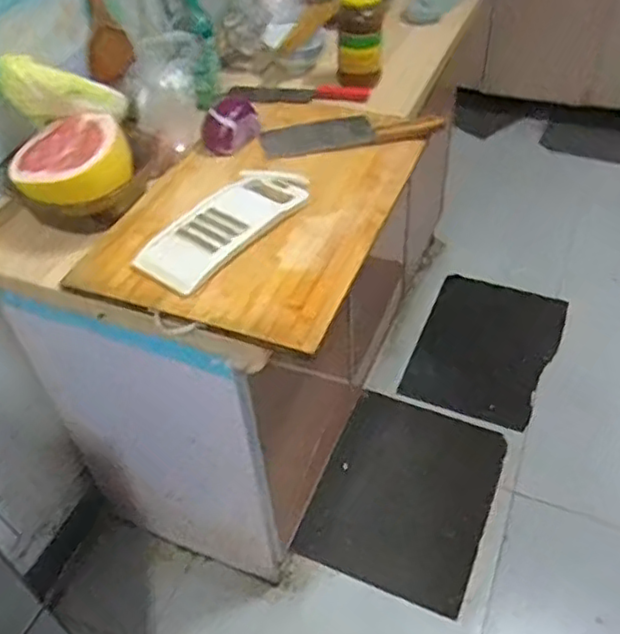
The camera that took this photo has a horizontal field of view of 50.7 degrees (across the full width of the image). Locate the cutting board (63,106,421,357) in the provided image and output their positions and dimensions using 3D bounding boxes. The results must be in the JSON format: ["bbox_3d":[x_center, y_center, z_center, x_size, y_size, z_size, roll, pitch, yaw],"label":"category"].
[{"bbox_3d":[-0.068,-0.184,0.985,0.374,0.027,0.546,15,48,18],"label":"cutting board"}]

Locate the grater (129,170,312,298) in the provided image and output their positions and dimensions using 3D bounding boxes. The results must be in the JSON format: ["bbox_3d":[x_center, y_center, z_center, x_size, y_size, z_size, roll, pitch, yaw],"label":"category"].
[{"bbox_3d":[-0.112,-0.135,0.918,0.110,0.017,0.280,25,52,25],"label":"grater"}]

